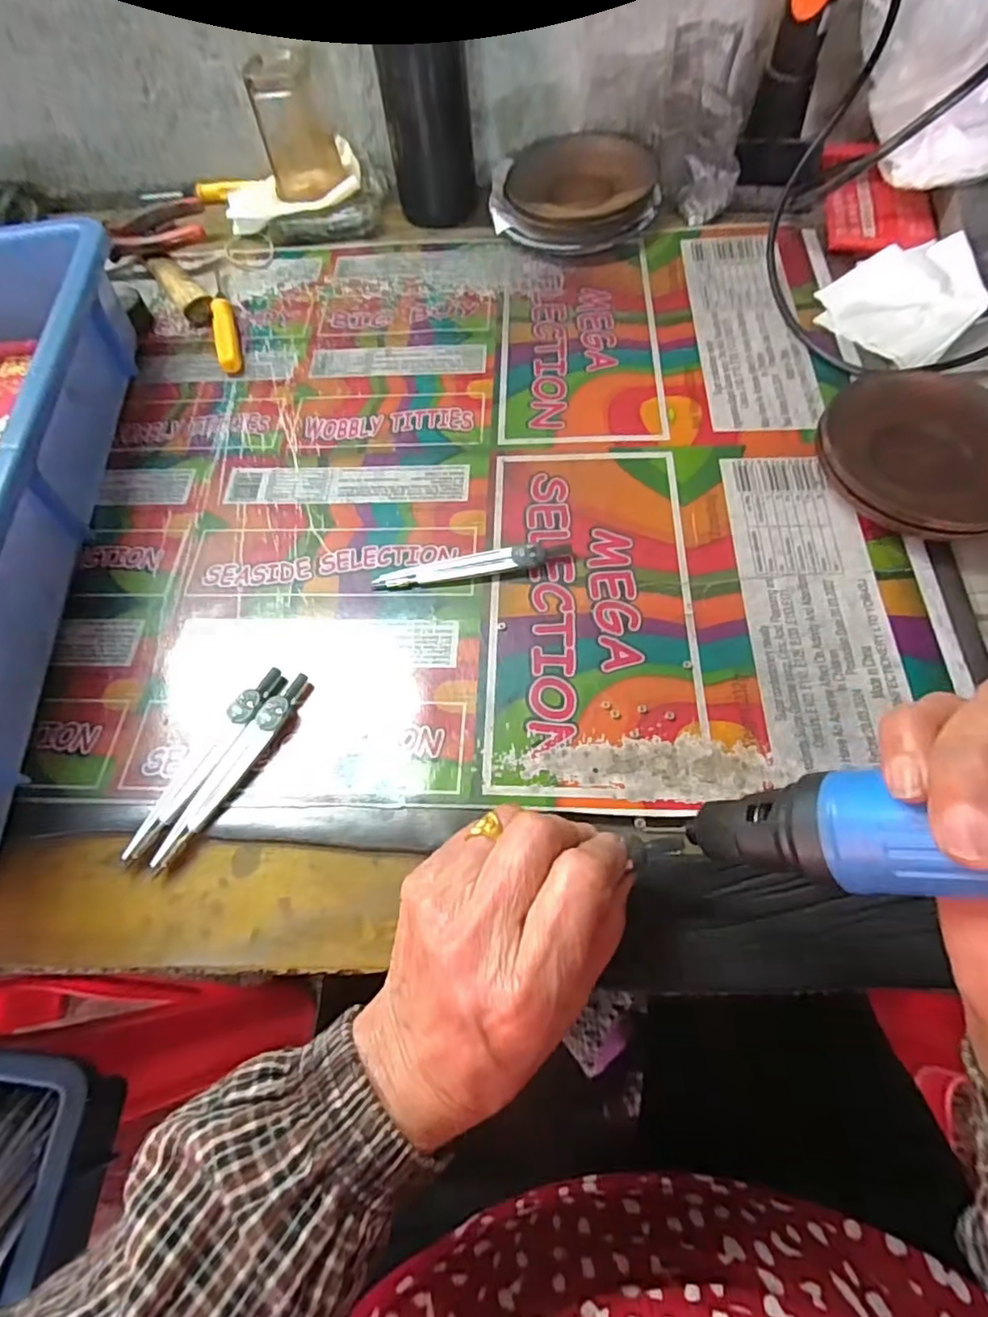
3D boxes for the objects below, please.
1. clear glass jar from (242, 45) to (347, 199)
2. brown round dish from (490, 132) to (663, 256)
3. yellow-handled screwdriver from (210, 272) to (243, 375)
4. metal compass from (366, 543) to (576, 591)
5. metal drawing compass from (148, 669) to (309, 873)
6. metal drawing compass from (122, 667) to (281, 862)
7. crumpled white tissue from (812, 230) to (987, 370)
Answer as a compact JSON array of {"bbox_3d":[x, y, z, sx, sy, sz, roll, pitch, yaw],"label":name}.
[{"bbox_3d":[-0.156,-0.419,0.488,0.054,0.095,0.059,-12,63,-3],"label":"clear glass jar"},{"bbox_3d":[0.070,-0.377,0.495,0.124,0.024,0.129,-1,63,2],"label":"brown round dish"},{"bbox_3d":[-0.203,-0.257,0.458,0.015,0.014,0.117,-17,64,-5],"label":"yellow-handled screwdriver"},{"bbox_3d":[-0.013,-0.054,0.345,0.111,0.010,0.016,-8,63,-1],"label":"metal compass"},{"bbox_3d":[-0.127,0.052,0.296,0.015,0.008,0.107,25,67,15],"label":"metal drawing compass"},{"bbox_3d":[-0.140,0.049,0.298,0.015,0.008,0.106,28,68,16],"label":"metal drawing compass"},{"bbox_3d":[0.280,-0.247,0.413,0.091,0.028,0.088,-40,68,-16],"label":"crumpled white tissue"}]

